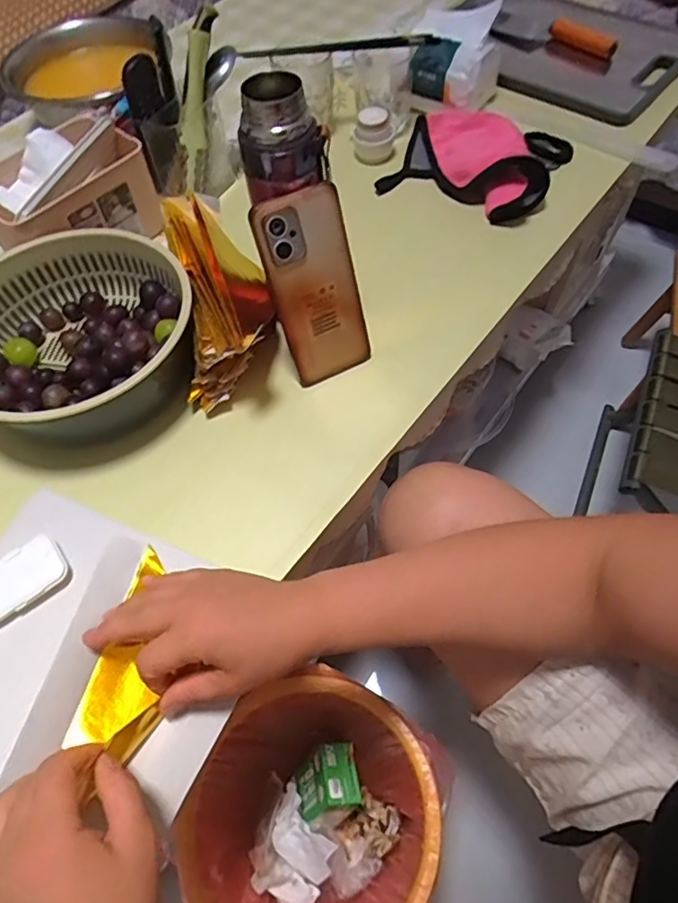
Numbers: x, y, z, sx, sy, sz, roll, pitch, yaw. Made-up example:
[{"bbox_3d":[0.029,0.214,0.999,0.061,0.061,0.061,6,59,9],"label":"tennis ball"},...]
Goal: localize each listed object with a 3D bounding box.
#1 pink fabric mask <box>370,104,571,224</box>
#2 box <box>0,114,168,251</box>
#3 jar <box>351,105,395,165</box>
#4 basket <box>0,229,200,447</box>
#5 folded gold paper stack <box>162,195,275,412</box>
[{"bbox_3d":[0.166,-0.352,0.668,0.195,0.057,0.172,19,62,15],"label":"pink fabric mask"},{"bbox_3d":[-0.298,-0.281,0.606,0.172,0.076,0.139,-38,64,-18],"label":"box"},{"bbox_3d":[0.043,-0.397,0.696,0.052,0.049,0.047,2,59,5],"label":"jar"},{"bbox_3d":[-0.246,-0.108,0.528,0.220,0.074,0.217,-30,62,-14],"label":"basket"},{"bbox_3d":[-0.112,-0.144,0.533,0.085,0.113,0.194,-10,59,-3],"label":"folded gold paper stack"}]

